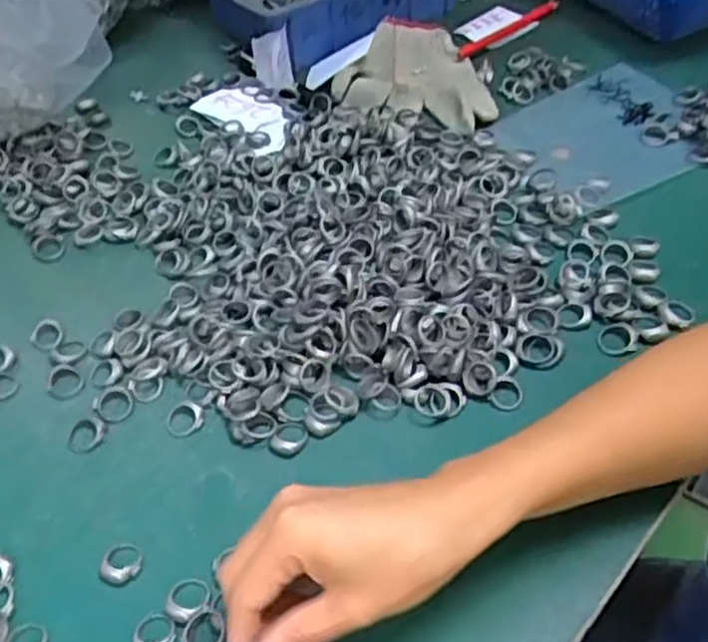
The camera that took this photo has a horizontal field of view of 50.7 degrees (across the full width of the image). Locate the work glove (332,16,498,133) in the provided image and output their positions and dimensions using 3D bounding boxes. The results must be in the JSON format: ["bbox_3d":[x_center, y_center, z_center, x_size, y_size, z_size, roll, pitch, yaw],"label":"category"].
[{"bbox_3d":[0.072,-0.244,0.710,0.146,0.023,0.164,14,50,15],"label":"work glove"}]

